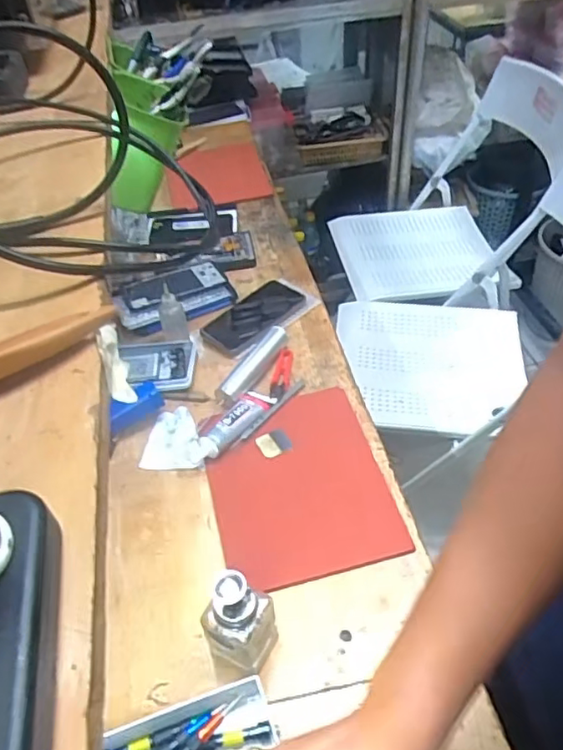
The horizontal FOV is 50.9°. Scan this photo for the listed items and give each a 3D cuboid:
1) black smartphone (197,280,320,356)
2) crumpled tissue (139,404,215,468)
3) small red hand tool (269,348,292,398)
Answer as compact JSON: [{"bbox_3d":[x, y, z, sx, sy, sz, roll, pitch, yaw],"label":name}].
[{"bbox_3d":[-0.039,-0.095,0.922,0.183,0.014,0.102,-36,53,-28],"label":"black smartphone"},{"bbox_3d":[-0.129,0.076,0.758,0.096,0.027,0.090,-2,45,3],"label":"crumpled tissue"},{"bbox_3d":[0.000,-0.001,0.830,0.023,0.011,0.103,3,45,7],"label":"small red hand tool"}]

